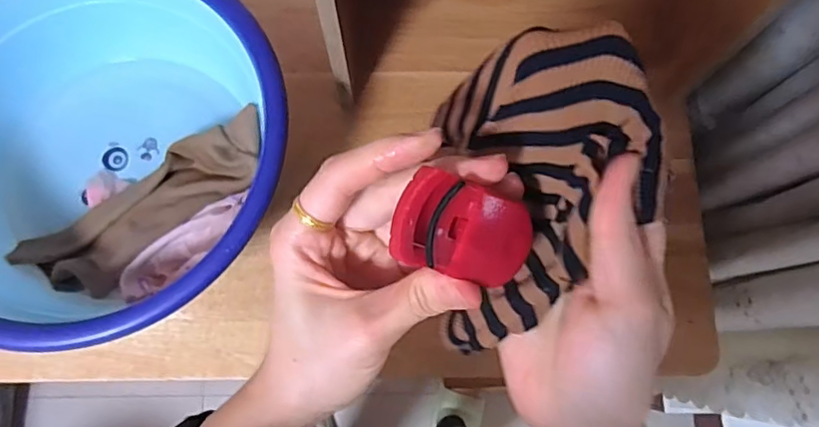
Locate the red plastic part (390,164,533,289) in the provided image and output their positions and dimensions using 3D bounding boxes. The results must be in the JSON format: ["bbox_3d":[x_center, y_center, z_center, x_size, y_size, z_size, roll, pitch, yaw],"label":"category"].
[{"bbox_3d":[0.019,0.006,0.231,0.054,0.028,0.033,20,92,-21],"label":"red plastic part"}]

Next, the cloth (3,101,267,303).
[{"bbox_3d":[-0.276,-0.004,0.623,0.291,0.052,0.103,-33,79,-8],"label":"cloth"}]

